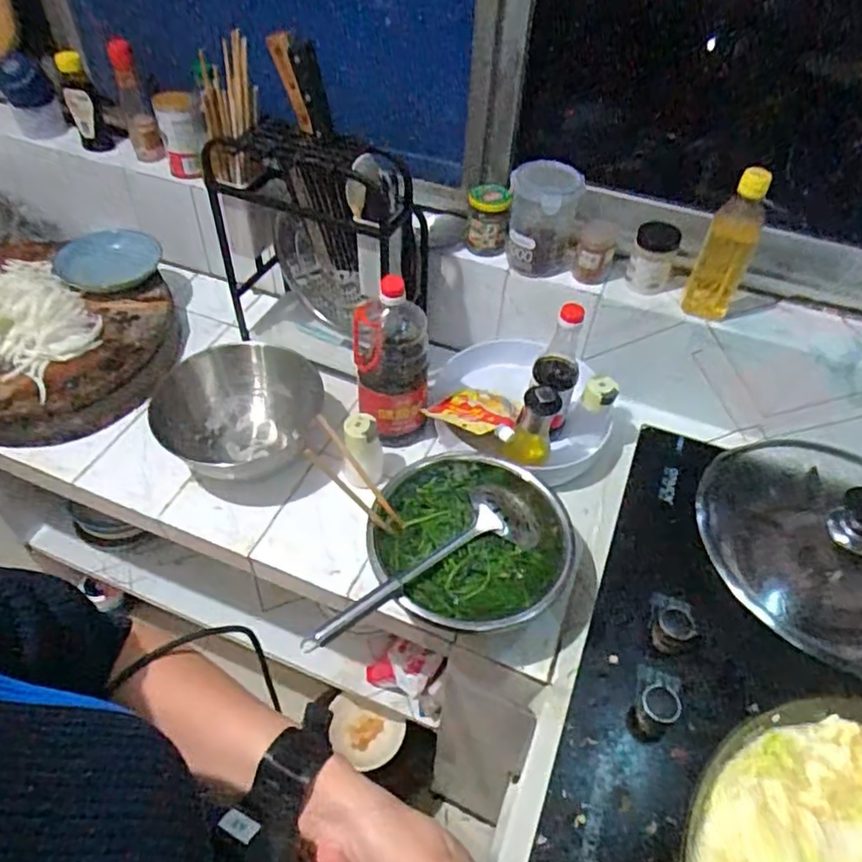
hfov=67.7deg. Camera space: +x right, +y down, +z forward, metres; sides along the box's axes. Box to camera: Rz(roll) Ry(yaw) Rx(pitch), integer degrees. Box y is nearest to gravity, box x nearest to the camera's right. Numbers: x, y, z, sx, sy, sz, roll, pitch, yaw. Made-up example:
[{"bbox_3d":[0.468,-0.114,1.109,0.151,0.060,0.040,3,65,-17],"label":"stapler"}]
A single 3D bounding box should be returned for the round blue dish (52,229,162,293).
[{"bbox_3d":[-0.507,-0.269,1.017,0.121,0.017,0.158,44,65,14],"label":"round blue dish"}]

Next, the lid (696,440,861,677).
[{"bbox_3d":[0.451,0.120,0.708,0.289,0.107,0.263,2,48,-2],"label":"lid"}]

